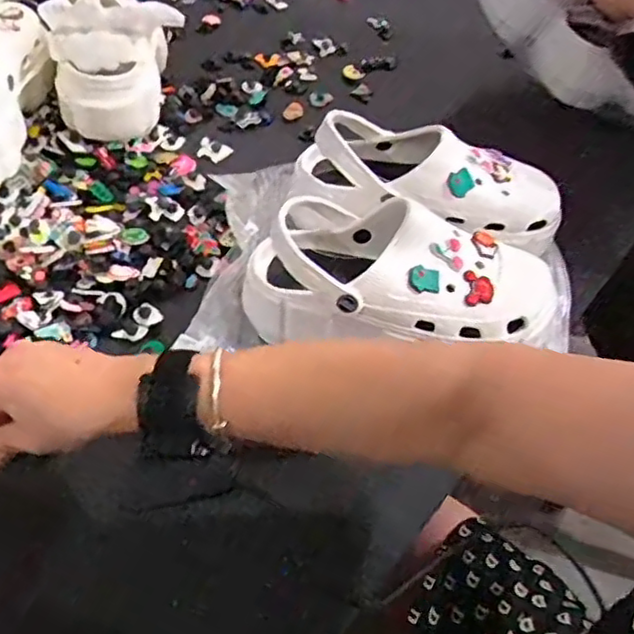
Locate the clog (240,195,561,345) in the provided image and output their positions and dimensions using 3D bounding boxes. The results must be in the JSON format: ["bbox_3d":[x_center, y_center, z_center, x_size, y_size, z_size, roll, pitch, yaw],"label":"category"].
[{"bbox_3d":[0.067,-0.032,0.530,0.242,0.094,0.095,6,50,-1],"label":"clog"}]

